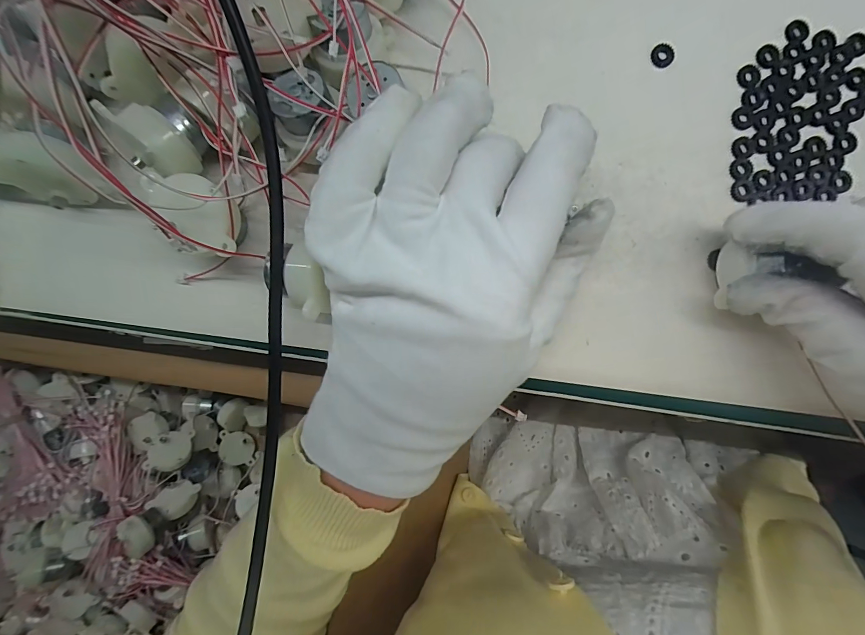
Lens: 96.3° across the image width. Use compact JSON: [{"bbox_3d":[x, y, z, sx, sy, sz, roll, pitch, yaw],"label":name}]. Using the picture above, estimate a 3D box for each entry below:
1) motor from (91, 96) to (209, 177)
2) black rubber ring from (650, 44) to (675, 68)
[{"bbox_3d":[-0.113,-0.070,0.159,0.033,0.022,0.030,-32,101,-44],"label":"motor"},{"bbox_3d":[0.110,-0.125,0.185,0.011,0.004,0.010,0,90,-2],"label":"black rubber ring"}]

